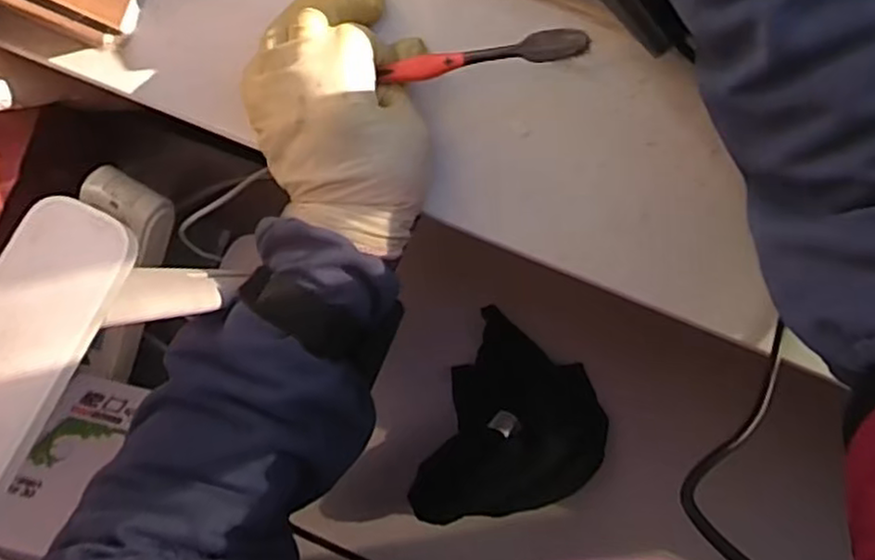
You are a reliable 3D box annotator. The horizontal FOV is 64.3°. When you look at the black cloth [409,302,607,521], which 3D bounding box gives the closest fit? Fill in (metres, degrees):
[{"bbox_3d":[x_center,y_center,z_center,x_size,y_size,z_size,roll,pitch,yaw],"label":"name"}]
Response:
[{"bbox_3d":[0.057,0.125,0.532,0.122,0.042,0.160,26,99,2],"label":"black cloth"}]

